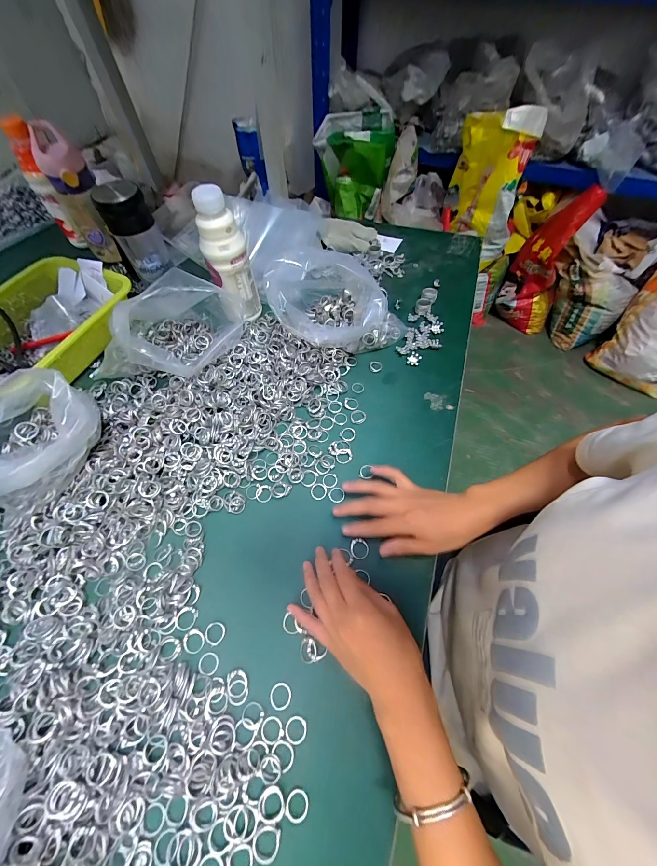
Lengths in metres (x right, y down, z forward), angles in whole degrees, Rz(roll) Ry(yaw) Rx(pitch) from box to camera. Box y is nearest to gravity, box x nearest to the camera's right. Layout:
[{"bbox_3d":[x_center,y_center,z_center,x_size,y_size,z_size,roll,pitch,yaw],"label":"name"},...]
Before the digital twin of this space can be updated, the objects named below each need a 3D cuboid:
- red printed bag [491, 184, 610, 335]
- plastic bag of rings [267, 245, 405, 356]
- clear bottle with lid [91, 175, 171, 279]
[{"bbox_3d":[1.001,-0.759,1.378,0.278,0.555,0.192,34,65,16],"label":"red printed bag"},{"bbox_3d":[0.016,-0.203,0.464,0.207,0.148,0.151,20,63,10],"label":"plastic bag of rings"},{"bbox_3d":[-0.301,-0.314,0.472,0.062,0.126,0.060,-20,63,-12],"label":"clear bottle with lid"}]

